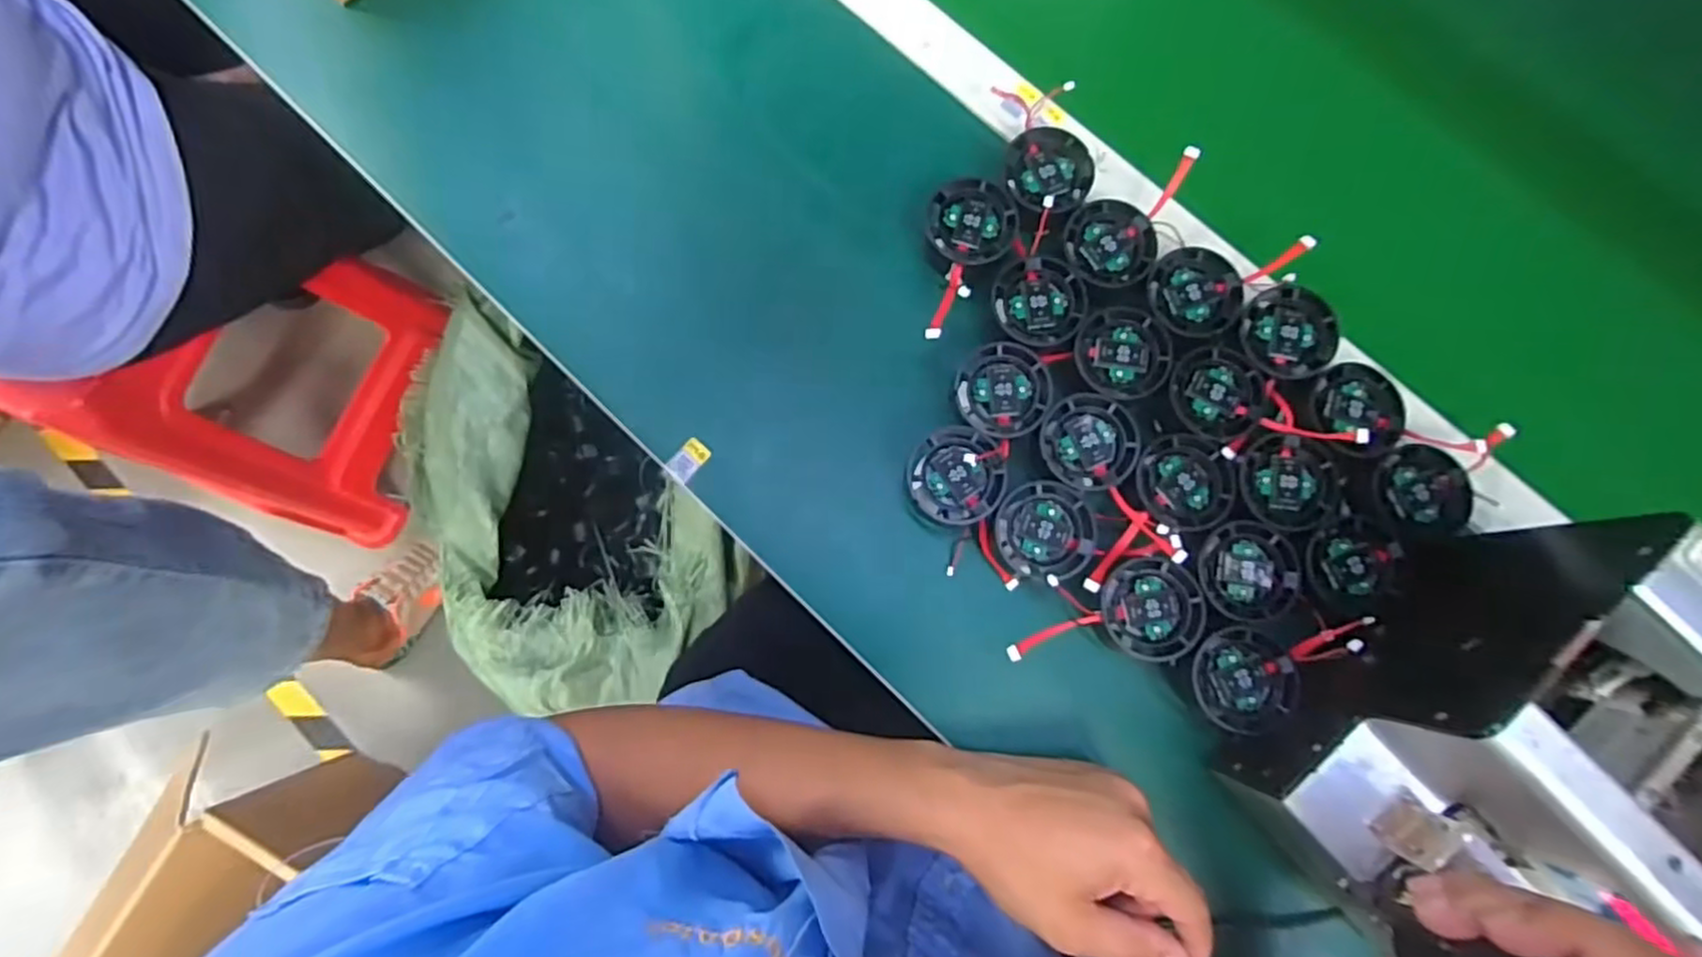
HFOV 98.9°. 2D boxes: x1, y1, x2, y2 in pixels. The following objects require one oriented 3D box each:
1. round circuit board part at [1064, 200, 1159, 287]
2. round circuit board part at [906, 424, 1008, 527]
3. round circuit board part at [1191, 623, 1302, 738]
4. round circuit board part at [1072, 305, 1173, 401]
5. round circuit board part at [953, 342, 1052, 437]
[{"bbox_3d":[0.150,-0.137,0.422,0.050,0.010,0.049,0,79,-1],"label":"round circuit board part"},{"bbox_3d":[0.058,-0.002,0.399,0.051,0.020,0.050,0,79,-1],"label":"round circuit board part"},{"bbox_3d":[0.203,0.103,0.376,0.051,0.009,0.048,0,79,-1],"label":"round circuit board part"},{"bbox_3d":[0.153,-0.071,0.410,0.052,0.006,0.050,0,79,-1],"label":"round circuit board part"},{"bbox_3d":[0.085,-0.049,0.406,0.050,0.010,0.052,0,79,-1],"label":"round circuit board part"}]

